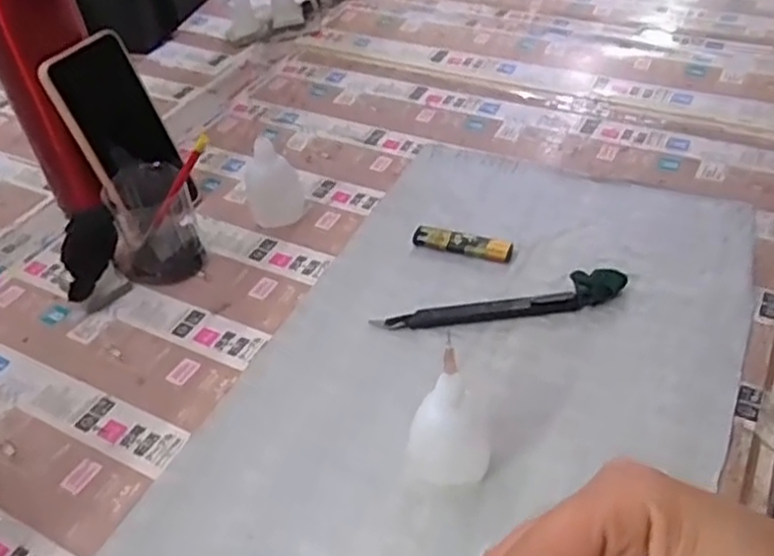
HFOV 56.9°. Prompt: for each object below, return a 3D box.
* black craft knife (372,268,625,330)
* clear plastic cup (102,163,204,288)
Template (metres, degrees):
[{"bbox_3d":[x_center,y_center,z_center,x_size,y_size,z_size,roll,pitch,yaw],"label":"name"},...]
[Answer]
[{"bbox_3d":[0.083,0.016,0.520,0.181,0.021,0.024,-7,42,-3],"label":"black craft knife"},{"bbox_3d":[-0.193,-0.048,0.583,0.070,0.078,0.072,-2,42,2],"label":"clear plastic cup"}]

